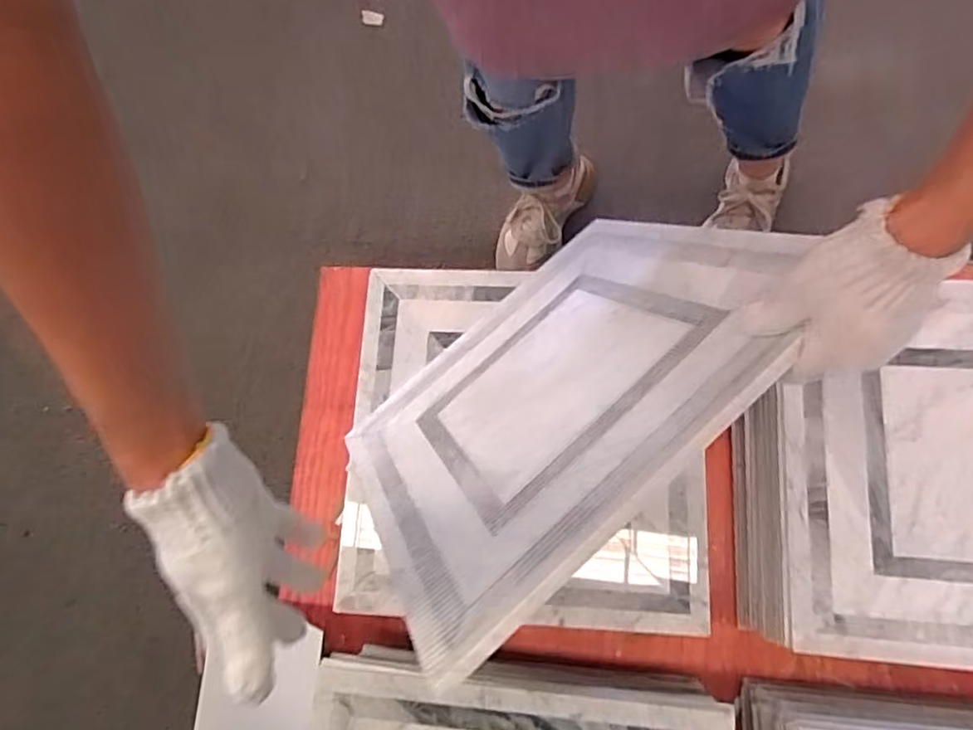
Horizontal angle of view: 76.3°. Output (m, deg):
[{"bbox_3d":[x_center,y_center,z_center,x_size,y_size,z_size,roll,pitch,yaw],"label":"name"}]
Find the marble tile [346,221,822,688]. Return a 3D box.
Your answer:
[{"bbox_3d":[0.051,0.012,0.557,0.395,0.397,0.014,-42,114,-5],"label":"marble tile"}]

